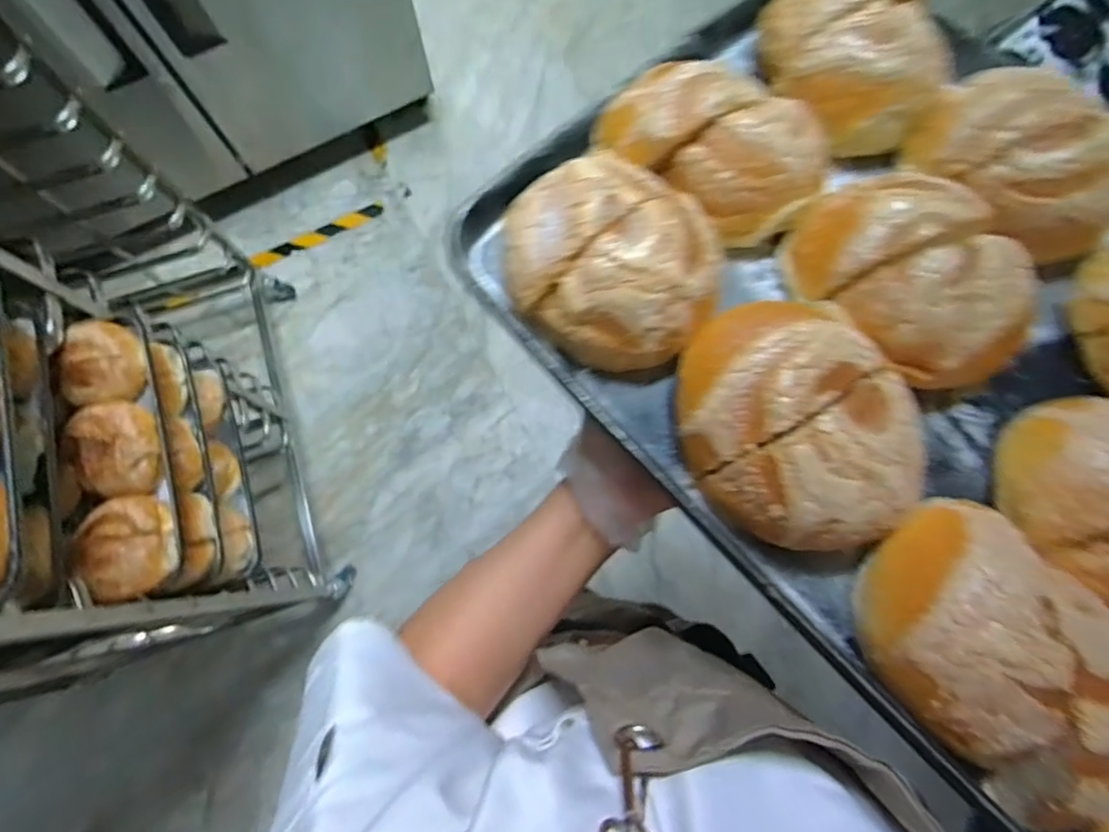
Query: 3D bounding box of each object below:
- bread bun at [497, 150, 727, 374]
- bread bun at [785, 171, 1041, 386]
[{"bbox_3d":[0.035,-0.094,0.332,0.124,0.047,0.111,35,79,6],"label":"bread bun"},{"bbox_3d":[0.217,-0.081,0.342,0.091,0.056,0.149,-40,82,-9],"label":"bread bun"}]

